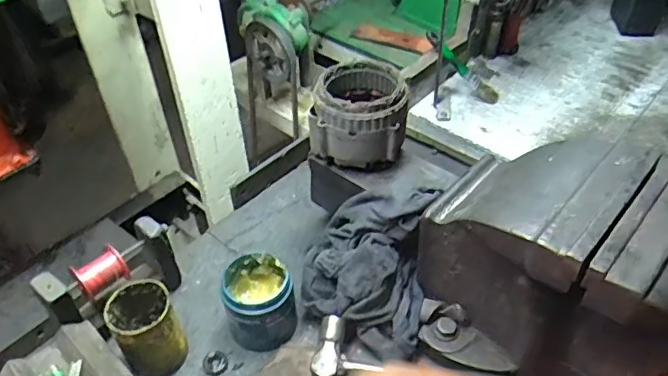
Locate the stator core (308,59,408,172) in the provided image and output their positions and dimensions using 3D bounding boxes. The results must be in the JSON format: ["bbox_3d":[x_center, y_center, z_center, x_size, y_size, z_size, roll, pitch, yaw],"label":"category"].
[{"bbox_3d":[0.035,-0.100,0.761,0.119,0.113,0.114,7,44,9],"label":"stator core"}]

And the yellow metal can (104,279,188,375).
[{"bbox_3d":[-0.230,0.181,0.697,0.072,0.117,0.079,-1,43,1],"label":"yellow metal can"}]

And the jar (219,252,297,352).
[{"bbox_3d":[-0.098,0.151,0.741,0.085,0.096,0.088,-1,43,1],"label":"jar"}]

